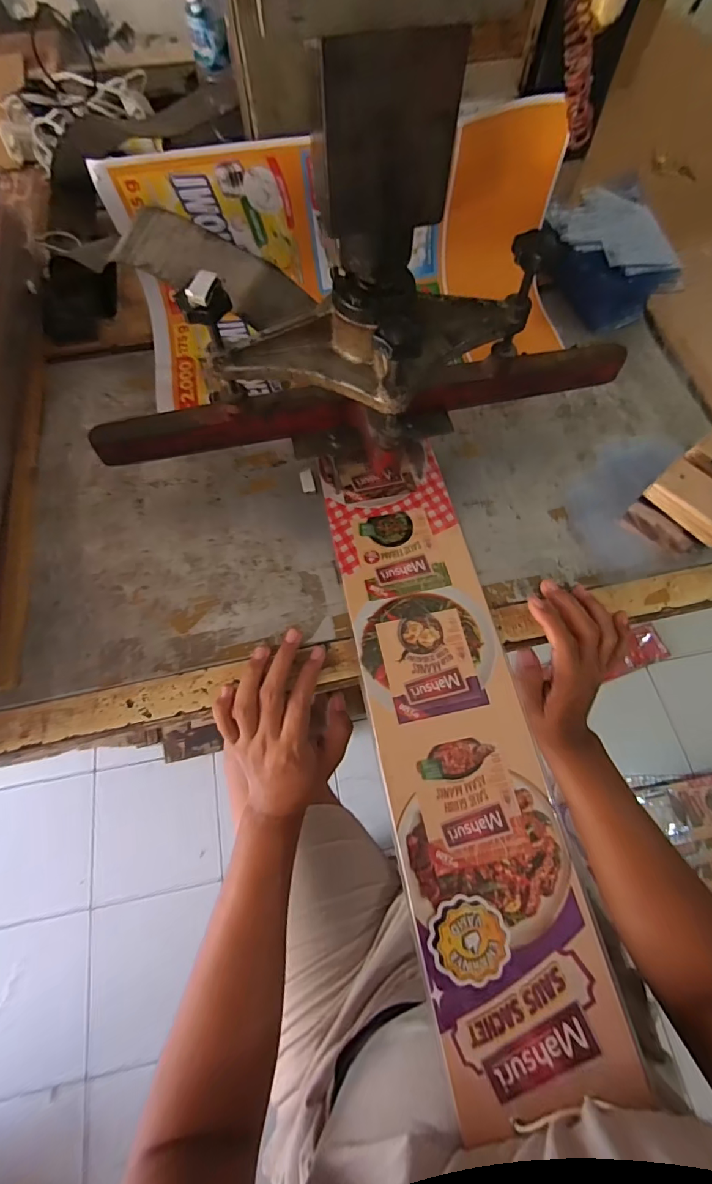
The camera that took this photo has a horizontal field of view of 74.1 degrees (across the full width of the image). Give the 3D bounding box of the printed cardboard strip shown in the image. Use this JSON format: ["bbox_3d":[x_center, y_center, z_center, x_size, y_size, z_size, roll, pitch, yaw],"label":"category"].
[{"bbox_3d":[0.076,0.094,0.395,0.124,0.008,0.516,-11,68,-5],"label":"printed cardboard strip"}]

